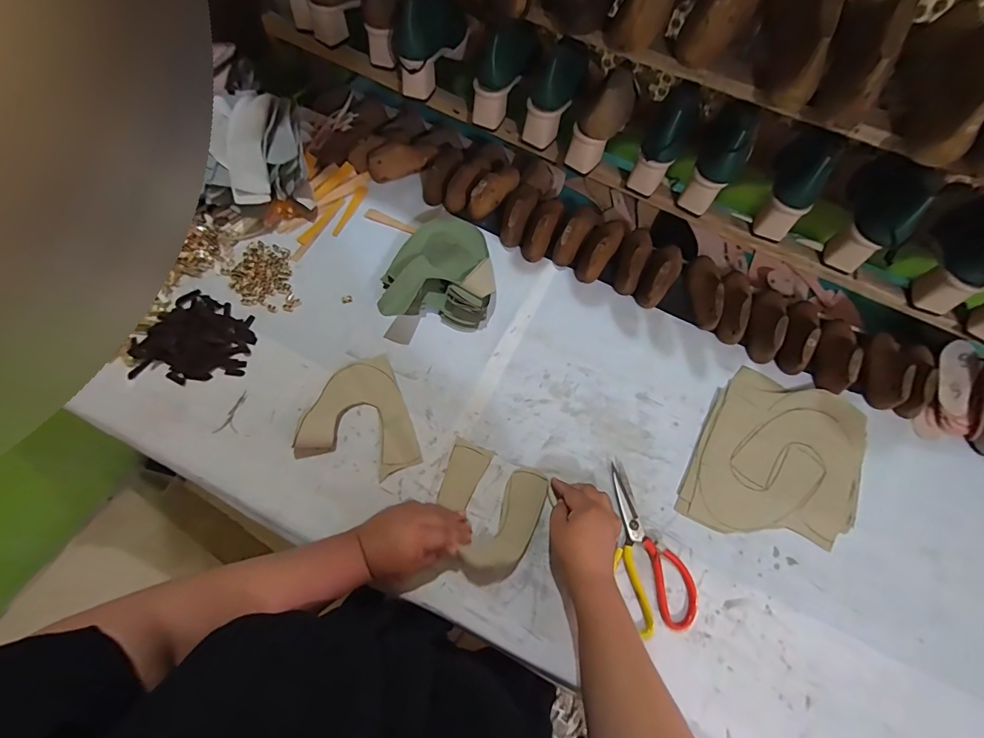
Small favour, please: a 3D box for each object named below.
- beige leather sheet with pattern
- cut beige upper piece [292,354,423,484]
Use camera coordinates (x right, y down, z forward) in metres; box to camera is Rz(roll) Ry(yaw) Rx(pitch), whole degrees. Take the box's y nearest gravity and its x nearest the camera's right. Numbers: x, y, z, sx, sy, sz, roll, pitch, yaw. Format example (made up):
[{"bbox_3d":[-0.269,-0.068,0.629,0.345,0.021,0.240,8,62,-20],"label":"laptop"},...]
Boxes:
[{"bbox_3d":[0.413,0.133,0.613,0.217,0.011,0.258,26,70,10],"label":"beige leather sheet with pattern"},{"bbox_3d":[-0.205,0.073,0.607,0.155,0.033,0.180,-21,69,-9],"label":"cut beige upper piece"}]

